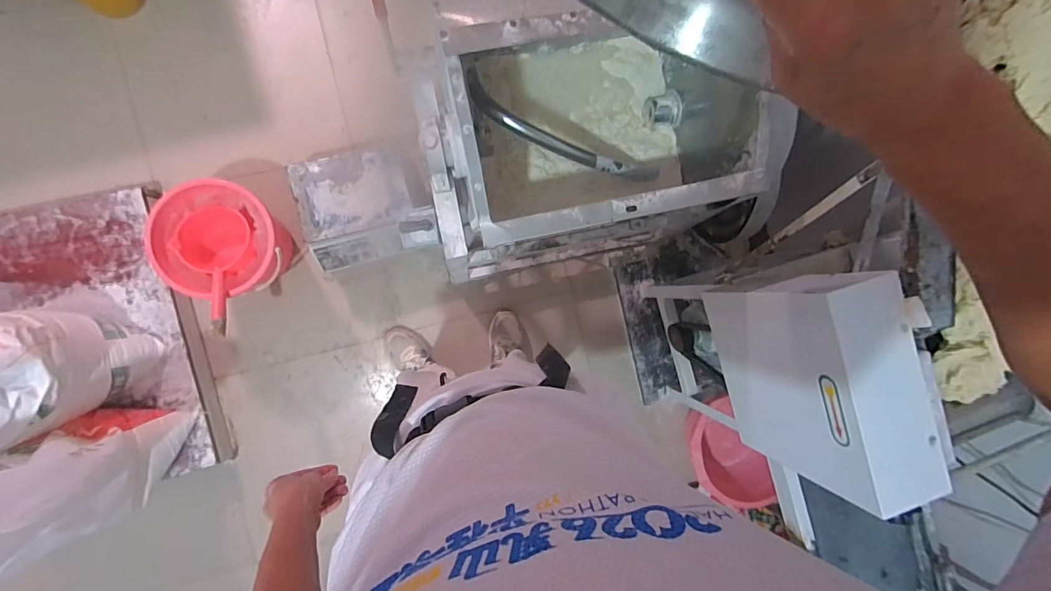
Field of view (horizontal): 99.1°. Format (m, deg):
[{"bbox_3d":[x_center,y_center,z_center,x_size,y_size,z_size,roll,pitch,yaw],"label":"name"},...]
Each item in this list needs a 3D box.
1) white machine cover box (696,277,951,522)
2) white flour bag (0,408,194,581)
[{"bbox_3d":[0.541,0.155,0.857,0.145,0.364,0.382,-16,93,-7],"label":"white machine cover box"},{"bbox_3d":[-1.039,0.434,0.945,0.449,0.697,0.243,-21,94,-7],"label":"white flour bag"}]

